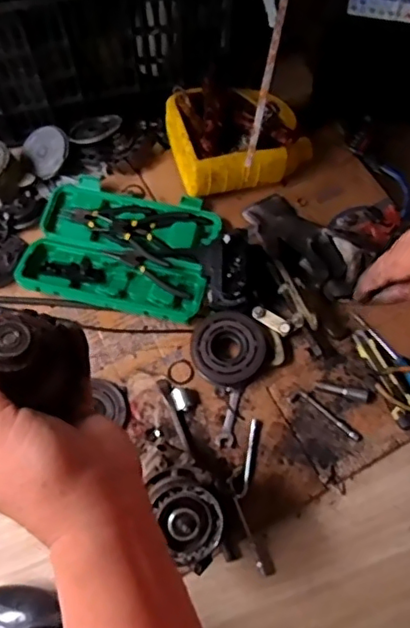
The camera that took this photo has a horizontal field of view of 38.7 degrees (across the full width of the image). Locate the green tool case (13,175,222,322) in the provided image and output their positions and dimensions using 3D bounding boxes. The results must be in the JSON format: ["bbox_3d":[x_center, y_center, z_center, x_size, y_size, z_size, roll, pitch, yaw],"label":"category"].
[{"bbox_3d":[-0.132,-0.108,0.933,0.290,0.035,0.219,12,68,4],"label":"green tool case"}]

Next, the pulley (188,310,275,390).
[{"bbox_3d":[0.037,0.051,0.866,0.116,0.042,0.108,0,67,0],"label":"pulley"}]

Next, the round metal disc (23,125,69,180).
[{"bbox_3d":[-0.273,-0.282,0.998,0.090,0.007,0.082,-3,83,24],"label":"round metal disc"}]

